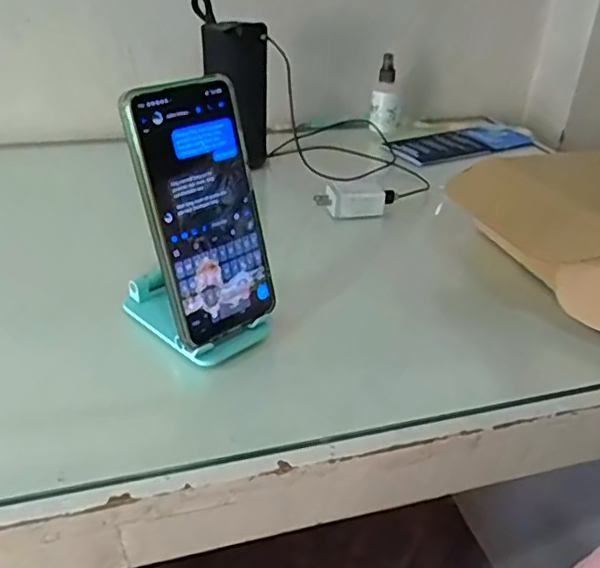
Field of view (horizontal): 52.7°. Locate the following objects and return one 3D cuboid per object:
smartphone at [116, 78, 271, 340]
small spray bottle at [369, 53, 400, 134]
[{"bbox_3d":[-0.061,-0.047,0.403,0.082,0.169,0.009,-27,25,-35],"label":"smartphone"},{"bbox_3d":[0.124,-0.267,0.860,0.041,0.104,0.048,4,31,3],"label":"small spray bottle"}]

